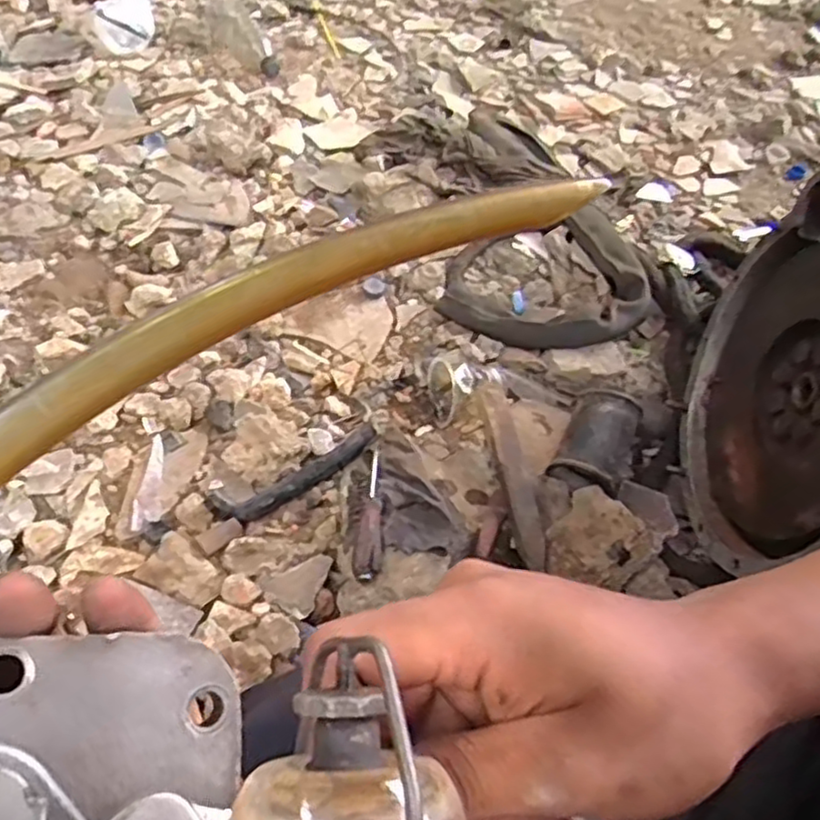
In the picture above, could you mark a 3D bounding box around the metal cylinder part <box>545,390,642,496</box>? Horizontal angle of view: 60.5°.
[{"bbox_3d":[0.238,0.045,0.873,0.097,0.085,0.121,26,56,9],"label":"metal cylinder part"}]

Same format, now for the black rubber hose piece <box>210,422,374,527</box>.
[{"bbox_3d":[-0.129,0.075,0.829,0.199,0.035,0.043,-25,61,-24],"label":"black rubber hose piece"}]

